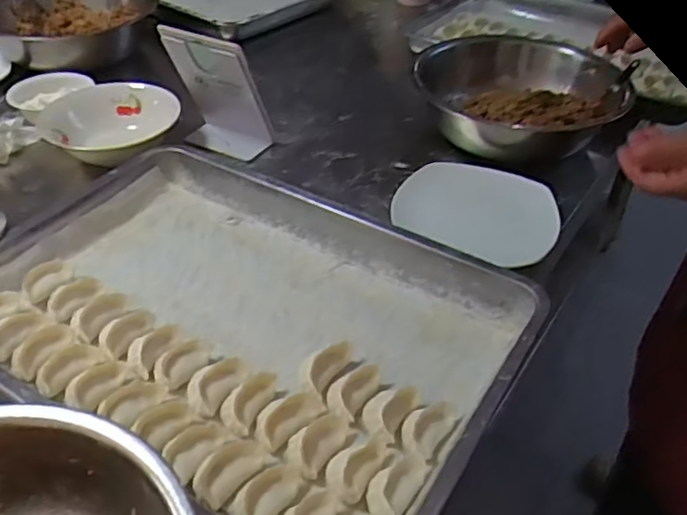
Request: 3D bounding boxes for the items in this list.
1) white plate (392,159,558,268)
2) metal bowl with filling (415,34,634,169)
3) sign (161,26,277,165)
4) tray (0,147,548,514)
[{"bbox_3d":[0.145,-0.051,0.711,0.179,0.017,0.117,11,67,21],"label":"white plate"},{"bbox_3d":[0.232,-0.215,0.871,0.240,0.102,0.216,-4,41,-6],"label":"metal bowl with filling"},{"bbox_3d":[-0.152,-0.218,0.809,0.116,0.147,0.075,17,43,17],"label":"sign"},{"bbox_3d":[-0.095,0.049,0.586,0.492,0.043,0.365,26,46,26],"label":"tray"}]

